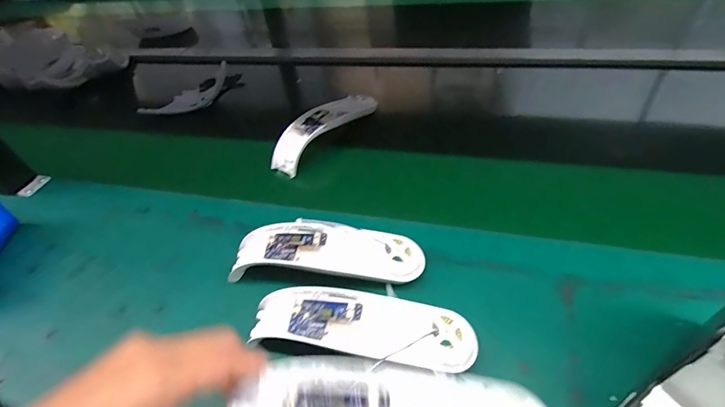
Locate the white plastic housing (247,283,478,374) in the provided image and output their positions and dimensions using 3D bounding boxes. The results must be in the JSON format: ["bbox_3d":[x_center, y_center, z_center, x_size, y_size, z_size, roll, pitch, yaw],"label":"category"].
[{"bbox_3d":[-0.003,0.103,0.316,0.189,0.032,0.056,5,49,11],"label":"white plastic housing"}]

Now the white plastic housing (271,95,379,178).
[{"bbox_3d":[-0.059,-0.121,0.561,0.057,0.049,0.188,31,58,29],"label":"white plastic housing"}]

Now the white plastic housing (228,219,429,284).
[{"bbox_3d":[-0.039,0.049,0.378,0.192,0.037,0.059,1,48,7],"label":"white plastic housing"}]

